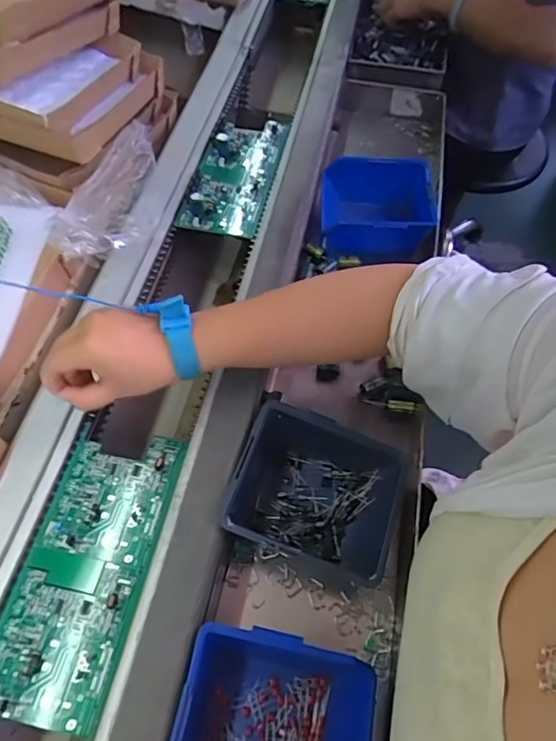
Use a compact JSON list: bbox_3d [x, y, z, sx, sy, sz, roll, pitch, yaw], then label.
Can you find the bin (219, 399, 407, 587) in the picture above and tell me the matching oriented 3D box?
[{"bbox_3d":[0.035,0.106,0.450,0.137,0.062,0.116,14,60,7],"label":"bin"}]

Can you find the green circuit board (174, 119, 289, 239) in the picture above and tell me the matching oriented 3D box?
[{"bbox_3d":[-0.052,-0.250,0.637,0.093,0.029,0.199,11,60,5],"label":"green circuit board"}]

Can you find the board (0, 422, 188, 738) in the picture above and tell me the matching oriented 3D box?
[{"bbox_3d":[-0.148,0.149,0.405,0.095,0.007,0.213,11,60,5],"label":"board"}]

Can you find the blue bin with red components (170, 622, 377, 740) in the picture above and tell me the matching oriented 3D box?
[{"bbox_3d":[-0.005,0.256,0.361,0.126,0.063,0.118,11,60,5],"label":"blue bin with red components"}]

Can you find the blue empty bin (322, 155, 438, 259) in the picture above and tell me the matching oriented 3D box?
[{"bbox_3d":[0.117,-0.195,0.627,0.120,0.071,0.112,1,59,-1],"label":"blue empty bin"}]

